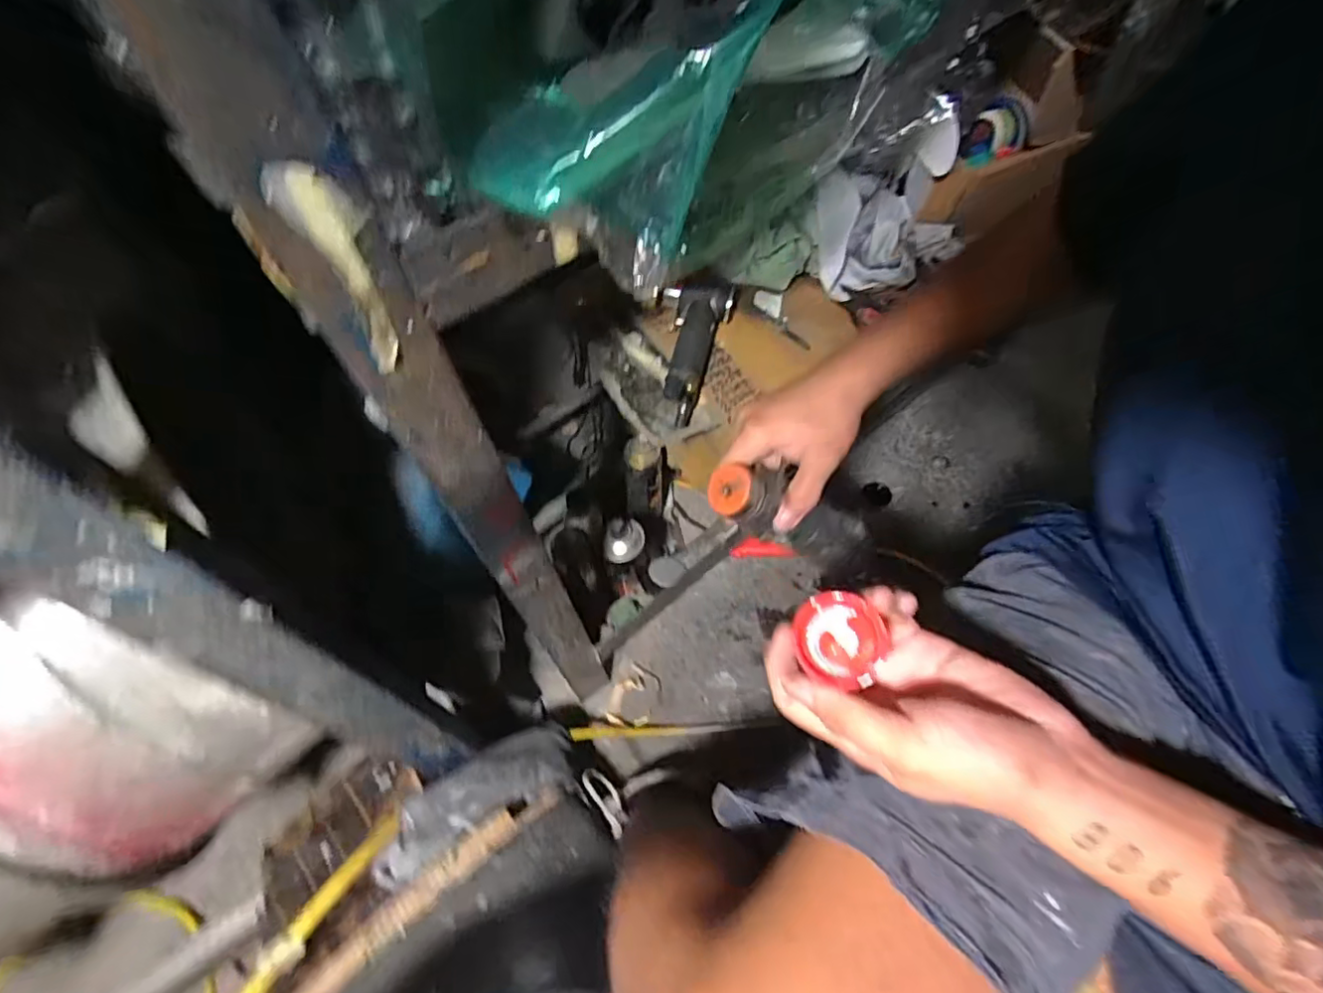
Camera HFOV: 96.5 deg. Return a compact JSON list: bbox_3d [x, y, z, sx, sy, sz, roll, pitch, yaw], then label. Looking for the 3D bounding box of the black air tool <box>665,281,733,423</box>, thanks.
[{"bbox_3d":[0.031,-0.154,0.647,0.063,0.039,0.168,8,72,11],"label":"black air tool"}]

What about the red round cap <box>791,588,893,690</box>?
[{"bbox_3d":[0.092,0.072,0.307,0.043,0.019,0.043,-6,70,17],"label":"red round cap"}]

